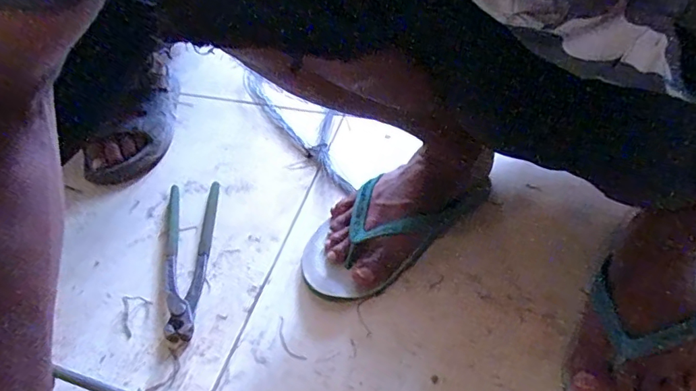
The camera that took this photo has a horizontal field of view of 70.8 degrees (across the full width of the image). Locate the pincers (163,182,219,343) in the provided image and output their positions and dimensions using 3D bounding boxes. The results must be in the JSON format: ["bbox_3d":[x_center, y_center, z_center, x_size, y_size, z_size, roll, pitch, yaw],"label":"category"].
[{"bbox_3d":[-0.192,0.066,0.575,0.063,0.019,0.228,-7,46,-2],"label":"pincers"}]

